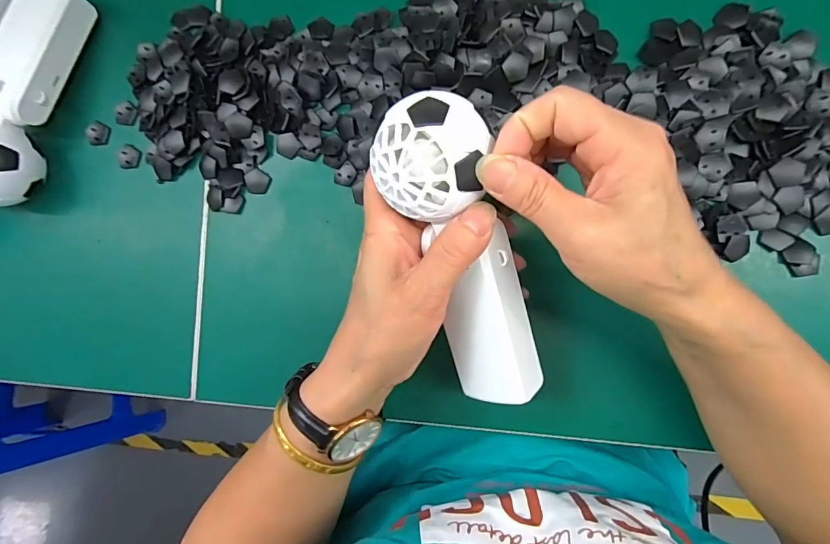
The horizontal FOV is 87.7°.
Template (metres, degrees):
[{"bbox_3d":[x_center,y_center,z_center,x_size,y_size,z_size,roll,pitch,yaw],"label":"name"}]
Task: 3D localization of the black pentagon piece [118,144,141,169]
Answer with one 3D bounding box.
[{"bbox_3d":[-0.225,-0.090,0.337,0.018,0.005,0.019,15,90,7],"label":"black pentagon piece"}]

